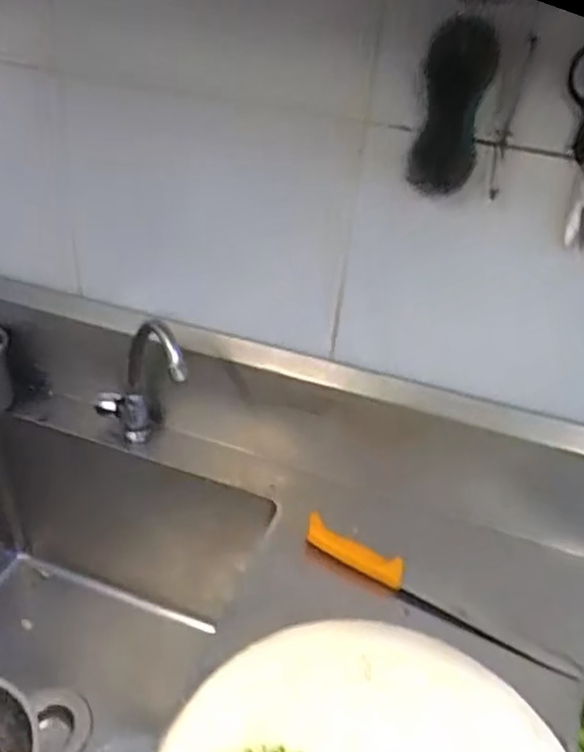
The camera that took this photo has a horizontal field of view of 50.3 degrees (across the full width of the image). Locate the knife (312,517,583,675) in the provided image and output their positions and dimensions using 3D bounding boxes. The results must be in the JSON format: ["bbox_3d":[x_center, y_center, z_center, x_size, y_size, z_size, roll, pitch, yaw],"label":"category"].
[{"bbox_3d":[0.158,0.260,0.739,0.339,0.024,0.033,26,39,27],"label":"knife"}]

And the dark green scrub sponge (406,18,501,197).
[{"bbox_3d":[0.159,-0.263,0.626,0.062,0.160,0.029,-1,34,-10],"label":"dark green scrub sponge"}]

